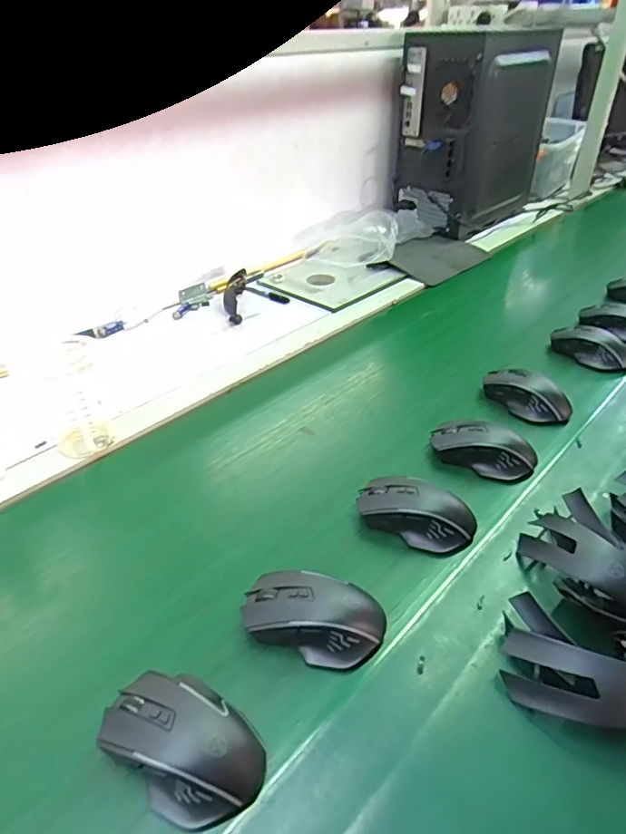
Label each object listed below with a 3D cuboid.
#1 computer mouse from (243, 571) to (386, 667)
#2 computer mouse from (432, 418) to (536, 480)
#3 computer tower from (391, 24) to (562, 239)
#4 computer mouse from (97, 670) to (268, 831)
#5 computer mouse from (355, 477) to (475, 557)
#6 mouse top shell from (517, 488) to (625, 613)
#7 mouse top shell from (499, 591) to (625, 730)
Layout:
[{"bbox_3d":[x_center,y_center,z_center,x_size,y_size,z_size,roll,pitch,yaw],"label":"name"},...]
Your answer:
[{"bbox_3d":[0.001,0.163,0.442,0.118,0.036,0.068,6,38,9],"label":"computer mouse"},{"bbox_3d":[0.197,0.035,0.614,0.119,0.042,0.058,17,41,22],"label":"computer mouse"},{"bbox_3d":[0.375,-0.657,1.230,0.197,0.408,0.334,30,46,34],"label":"computer tower"},{"bbox_3d":[-0.091,0.223,0.365,0.116,0.037,0.075,22,42,27],"label":"computer mouse"},{"bbox_3d":[0.103,0.094,0.533,0.115,0.040,0.057,19,41,24],"label":"computer mouse"},{"bbox_3d":[0.244,0.126,0.467,0.080,0.053,0.121,-17,40,-20],"label":"mouse top shell"},{"bbox_3d":[0.198,0.189,0.383,0.123,0.051,0.062,19,41,24],"label":"mouse top shell"}]

